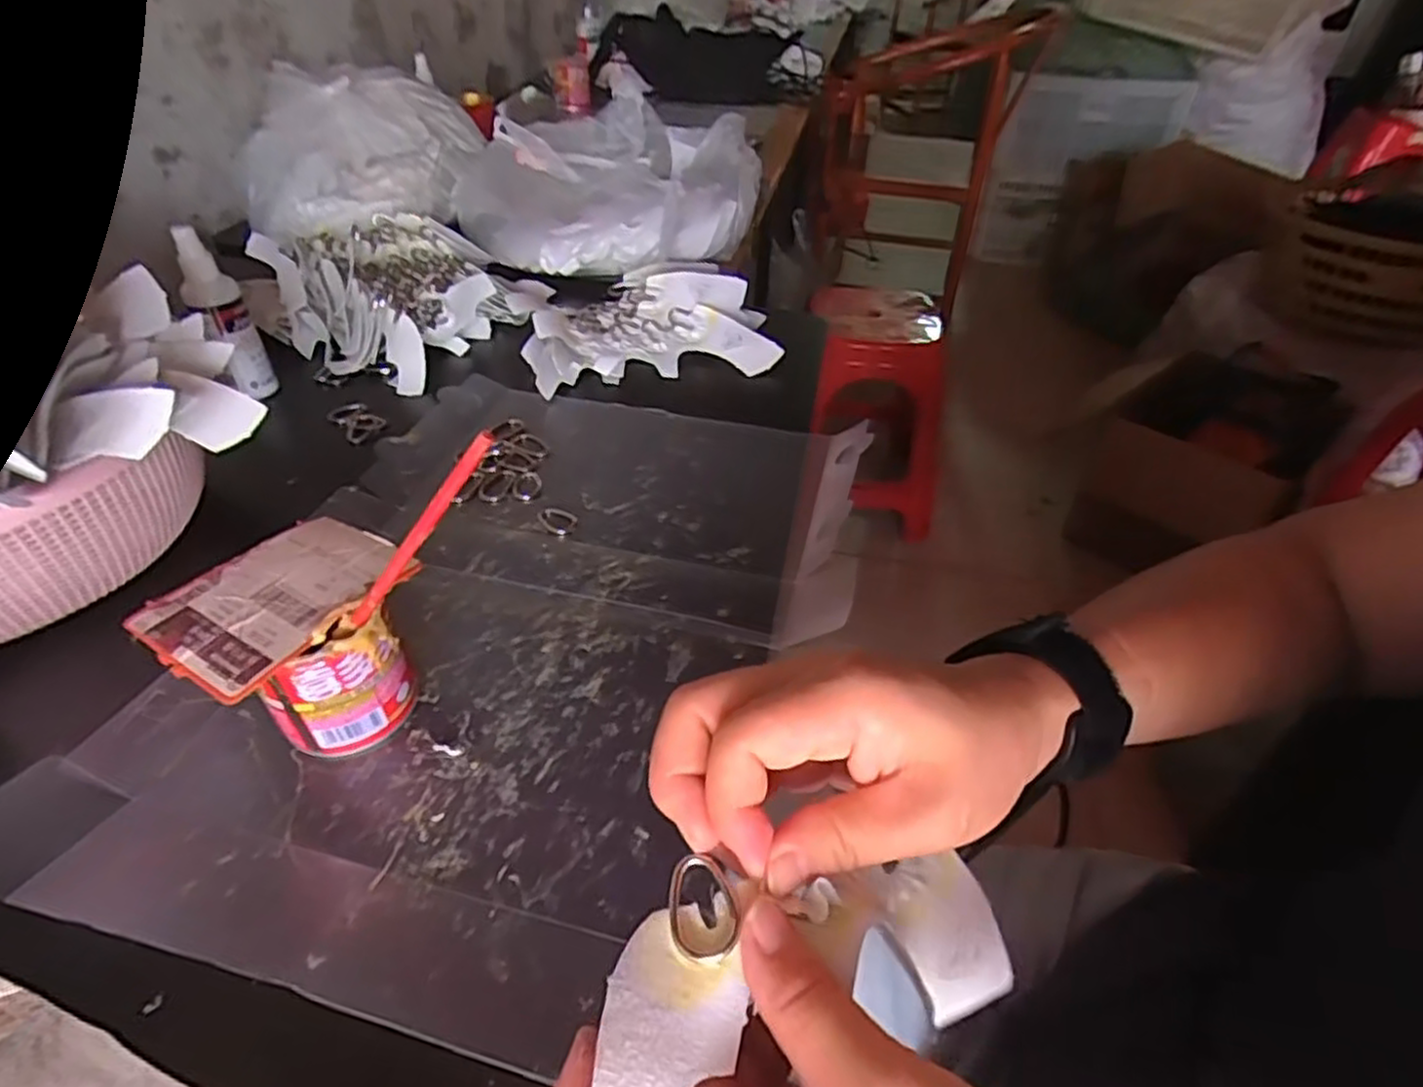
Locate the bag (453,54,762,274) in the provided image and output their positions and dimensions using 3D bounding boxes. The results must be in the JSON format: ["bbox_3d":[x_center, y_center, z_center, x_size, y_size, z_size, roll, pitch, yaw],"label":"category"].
[{"bbox_3d":[-0.108,-0.395,0.799,0.302,0.095,0.259,9,42,9],"label":"bag"}]

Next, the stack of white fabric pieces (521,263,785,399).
[{"bbox_3d":[-0.059,-0.204,0.664,0.219,0.050,0.170,-11,43,-13],"label":"stack of white fabric pieces"}]

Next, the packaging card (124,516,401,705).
[{"bbox_3d":[-0.199,0.022,0.338,0.075,0.005,0.099,22,46,22],"label":"packaging card"}]

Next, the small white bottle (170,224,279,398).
[{"bbox_3d":[-0.373,-0.174,0.561,0.027,0.122,0.034,29,49,29],"label":"small white bottle"}]

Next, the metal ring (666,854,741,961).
[{"bbox_3d":[-0.002,0.102,0.206,0.020,0.004,0.028,-2,42,-3],"label":"metal ring"}]

